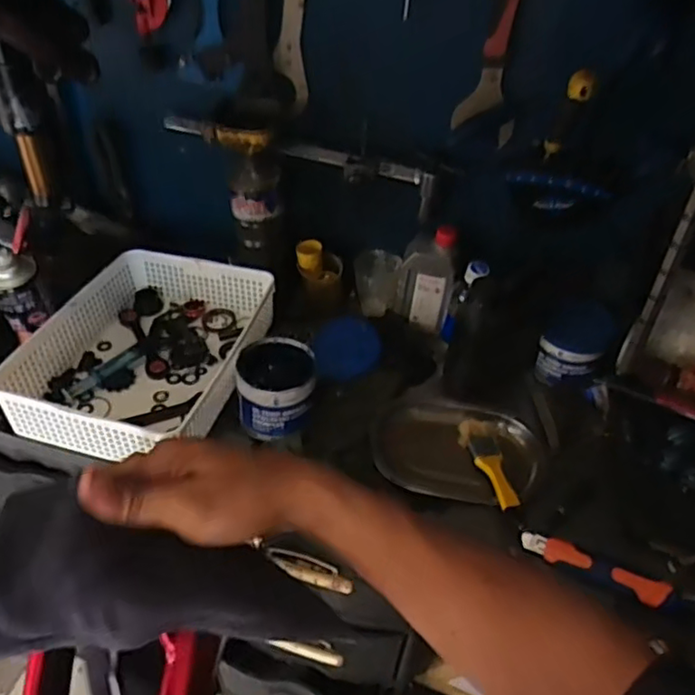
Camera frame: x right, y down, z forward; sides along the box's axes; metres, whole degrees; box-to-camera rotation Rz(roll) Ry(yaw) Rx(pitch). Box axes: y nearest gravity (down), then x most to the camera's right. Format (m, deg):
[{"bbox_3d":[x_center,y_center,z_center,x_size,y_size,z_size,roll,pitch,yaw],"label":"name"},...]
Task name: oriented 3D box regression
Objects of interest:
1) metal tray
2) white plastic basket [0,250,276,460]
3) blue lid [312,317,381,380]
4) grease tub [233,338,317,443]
[{"bbox_3d":[0.135,0.132,0.794,0.204,0.034,0.144,15,45,11],"label":"metal tray"},{"bbox_3d":[-0.260,0.004,0.838,0.252,0.086,0.330,12,44,8],"label":"white plastic basket"},{"bbox_3d":[0.000,-0.001,0.925,0.096,0.018,0.100,-5,71,16],"label":"blue lid"},{"bbox_3d":[-0.092,0.047,0.803,0.102,0.074,0.120,-12,46,-16],"label":"grease tub"}]

